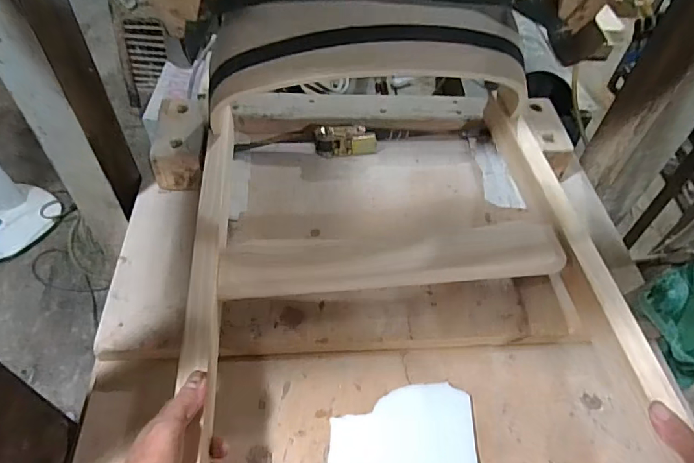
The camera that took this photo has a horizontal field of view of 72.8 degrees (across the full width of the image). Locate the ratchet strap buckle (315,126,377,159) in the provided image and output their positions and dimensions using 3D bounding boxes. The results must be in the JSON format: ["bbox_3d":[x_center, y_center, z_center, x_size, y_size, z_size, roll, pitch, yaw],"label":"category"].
[{"bbox_3d":[-0.002,-0.156,0.816,0.105,0.045,0.030,1,52,-3],"label":"ratchet strap buckle"}]

